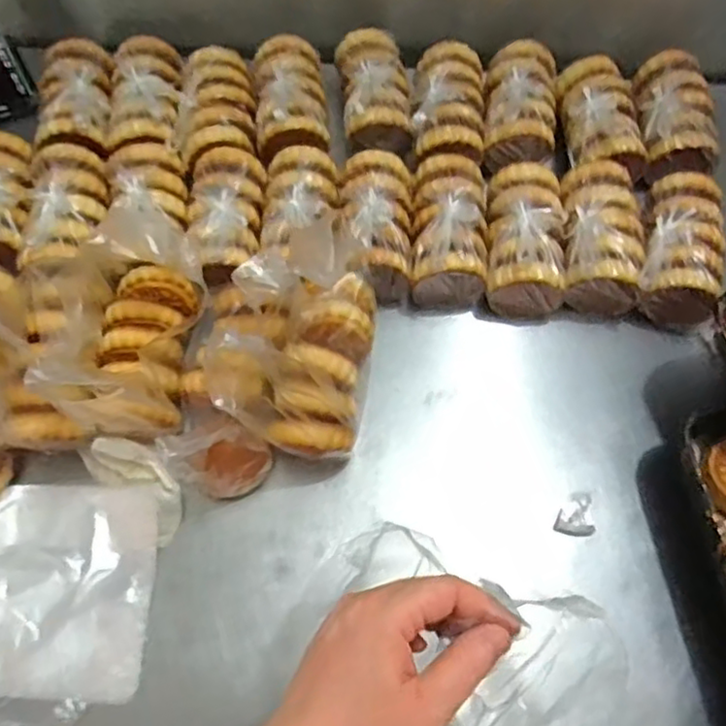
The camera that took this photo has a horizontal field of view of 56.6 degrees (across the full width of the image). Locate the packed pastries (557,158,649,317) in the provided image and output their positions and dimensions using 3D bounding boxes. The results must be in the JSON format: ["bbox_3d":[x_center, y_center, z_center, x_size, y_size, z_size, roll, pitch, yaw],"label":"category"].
[{"bbox_3d":[0.246,-0.133,0.703,0.086,0.063,0.152,7,65,3],"label":"packed pastries"}]

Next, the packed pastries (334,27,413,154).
[{"bbox_3d":[0.012,-0.312,0.784,0.083,0.066,0.146,-5,65,-3],"label":"packed pastries"}]

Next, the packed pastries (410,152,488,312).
[{"bbox_3d":[0.090,-0.140,0.710,0.082,0.081,0.153,2,65,1],"label":"packed pastries"}]

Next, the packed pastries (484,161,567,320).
[{"bbox_3d":[0.169,-0.129,0.707,0.083,0.077,0.148,5,65,2],"label":"packed pastries"}]

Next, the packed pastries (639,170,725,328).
[{"bbox_3d":[0.332,-0.120,0.699,0.084,0.063,0.155,17,66,7],"label":"packed pastries"}]

